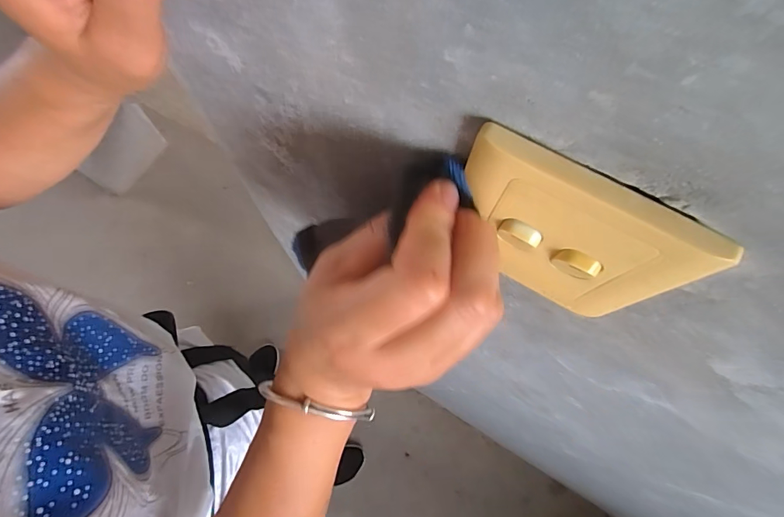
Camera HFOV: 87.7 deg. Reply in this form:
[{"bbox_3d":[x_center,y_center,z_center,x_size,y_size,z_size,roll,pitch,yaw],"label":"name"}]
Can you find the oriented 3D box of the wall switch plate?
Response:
[{"bbox_3d":[0.064,-0.007,0.161,0.083,0.083,0.012,30,73,8],"label":"wall switch plate"}]

